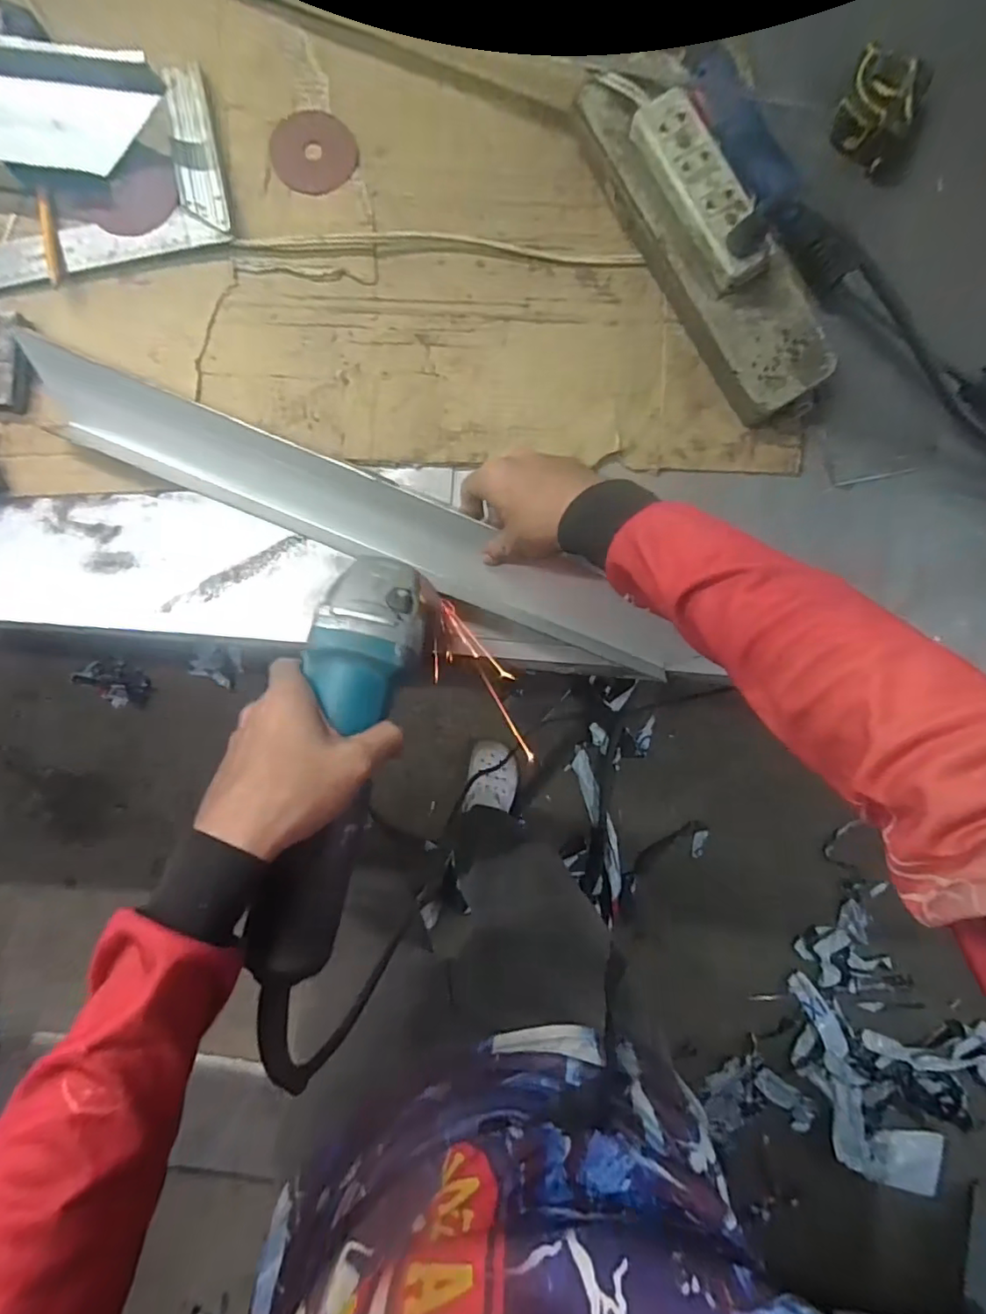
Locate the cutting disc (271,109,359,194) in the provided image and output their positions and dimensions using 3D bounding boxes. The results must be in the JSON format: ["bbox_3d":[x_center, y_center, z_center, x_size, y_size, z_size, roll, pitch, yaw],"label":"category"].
[{"bbox_3d":[-0.151,-0.428,0.480,0.070,0.004,0.071,0,88,-6],"label":"cutting disc"}]

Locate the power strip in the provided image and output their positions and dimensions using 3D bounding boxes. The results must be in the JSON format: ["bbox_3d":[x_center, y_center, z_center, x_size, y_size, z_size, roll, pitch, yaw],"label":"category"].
[{"bbox_3d":[0.162,-0.359,0.438,0.046,0.025,0.142,-32,91,-2],"label":"power strip"}]

